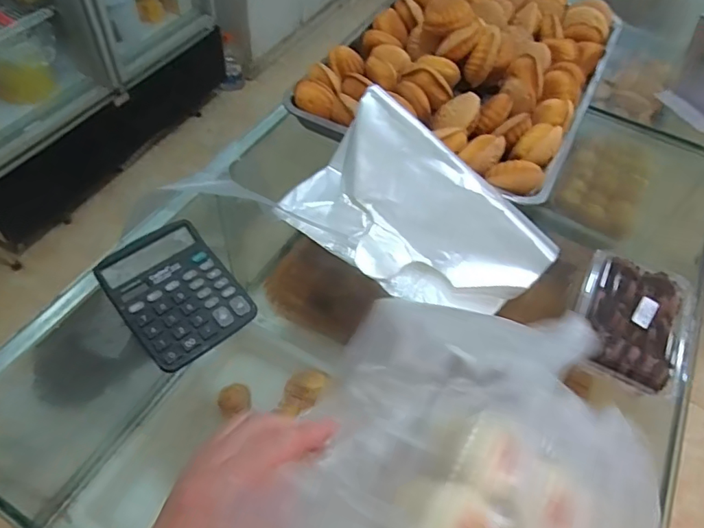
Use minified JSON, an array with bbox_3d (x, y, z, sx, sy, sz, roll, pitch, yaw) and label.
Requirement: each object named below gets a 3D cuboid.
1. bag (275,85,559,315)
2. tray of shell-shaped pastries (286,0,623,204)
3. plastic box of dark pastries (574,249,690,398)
[{"bbox_3d":[0.076,-0.051,0.630,0.299,0.078,0.192,42,96,13],"label":"bag"},{"bbox_3d":[0.206,-0.342,0.824,0.368,0.088,0.539,26,55,13],"label":"tray of shell-shaped pastries"},{"bbox_3d":[0.314,0.056,0.567,0.114,0.031,0.158,24,55,12],"label":"plastic box of dark pastries"}]

